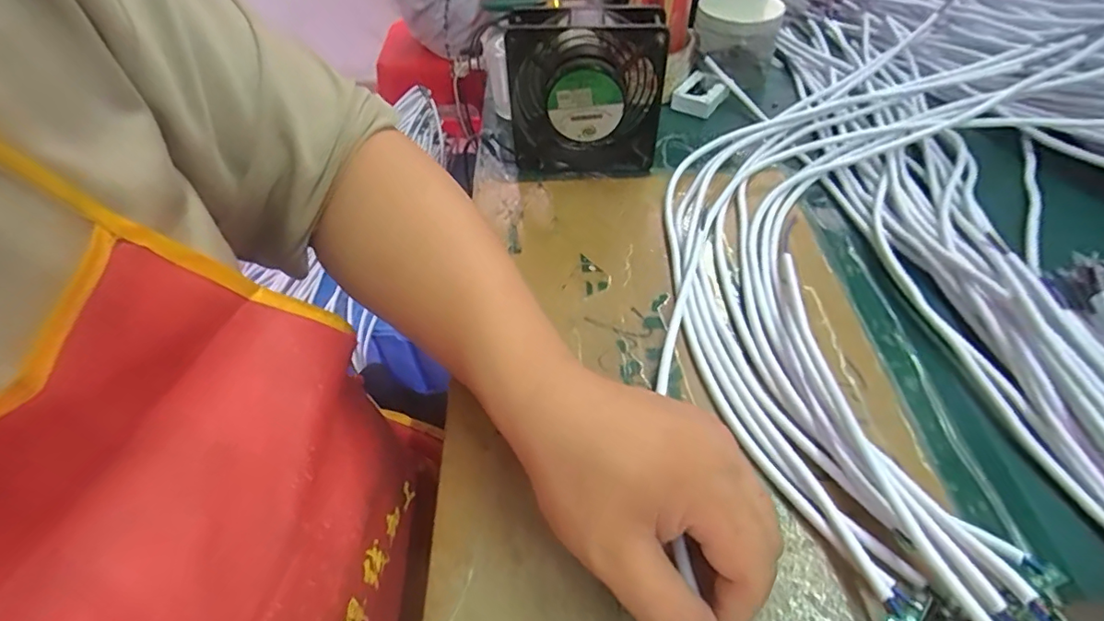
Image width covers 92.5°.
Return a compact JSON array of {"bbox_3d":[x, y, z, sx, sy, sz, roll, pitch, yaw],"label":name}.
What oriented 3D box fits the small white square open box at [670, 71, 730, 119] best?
[{"bbox_3d":[0.150,-0.217,0.528,0.042,0.021,0.050,28,57,26],"label":"small white square open box"}]

